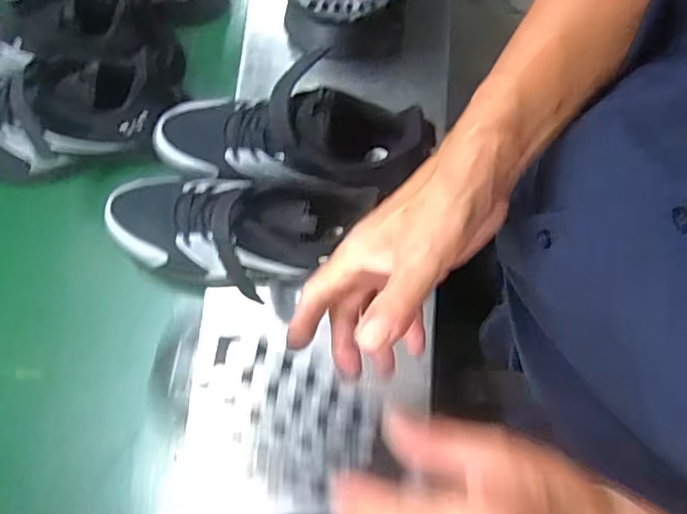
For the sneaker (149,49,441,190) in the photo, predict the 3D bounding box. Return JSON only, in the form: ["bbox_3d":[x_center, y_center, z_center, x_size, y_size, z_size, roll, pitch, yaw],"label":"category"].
[{"bbox_3d":[-0.052,-0.119,0.582,0.265,0.112,0.093,6,75,14],"label":"sneaker"}]

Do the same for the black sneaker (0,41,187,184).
[{"bbox_3d":[-0.303,-0.157,0.624,0.271,0.086,0.123,-12,76,-3],"label":"black sneaker"}]

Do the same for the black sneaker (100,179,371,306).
[{"bbox_3d":[-0.098,-0.028,0.572,0.251,0.091,0.098,-2,75,12],"label":"black sneaker"}]

